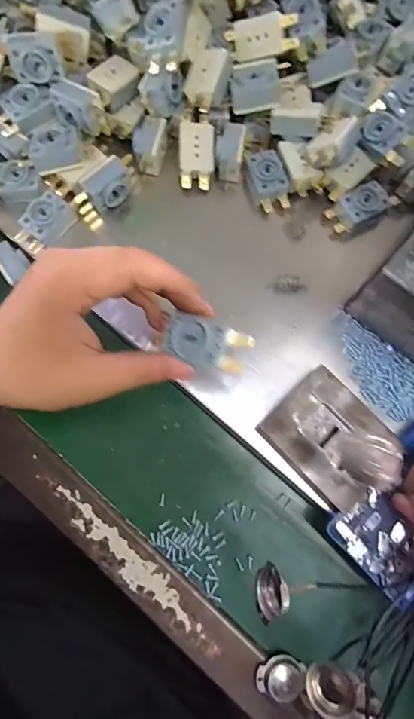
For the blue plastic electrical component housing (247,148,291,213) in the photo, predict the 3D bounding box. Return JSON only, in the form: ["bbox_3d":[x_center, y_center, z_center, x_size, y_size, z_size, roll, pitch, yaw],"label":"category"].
[{"bbox_3d":[0.050,-0.148,0.354,0.027,0.017,0.046,-20,79,-3],"label":"blue plastic electrical component housing"}]

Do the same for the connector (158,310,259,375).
[{"bbox_3d":[-0.002,-0.008,0.236,0.048,0.015,0.025,22,79,5],"label":"connector"}]

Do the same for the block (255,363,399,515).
[{"bbox_3d":[0.085,0.056,0.305,0.065,0.033,0.079,-43,81,-7],"label":"block"}]

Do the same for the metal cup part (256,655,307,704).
[{"bbox_3d":[0.051,0.220,0.296,0.030,0.022,0.030,0,78,1],"label":"metal cup part"}]

